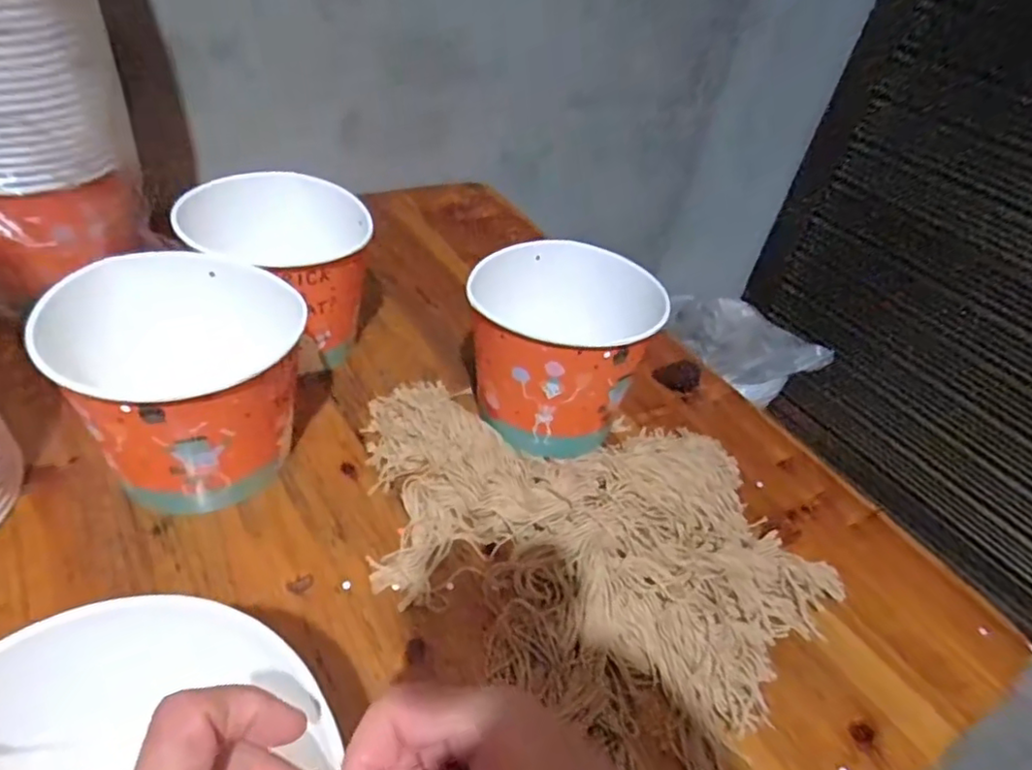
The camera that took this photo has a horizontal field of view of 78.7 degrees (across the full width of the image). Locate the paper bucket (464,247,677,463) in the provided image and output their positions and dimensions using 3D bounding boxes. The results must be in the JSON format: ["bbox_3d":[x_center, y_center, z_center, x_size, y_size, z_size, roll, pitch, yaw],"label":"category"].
[{"bbox_3d":[0.037,-0.026,0.559,0.149,0.135,0.137,7,40,-6],"label":"paper bucket"}]

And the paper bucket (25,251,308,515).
[{"bbox_3d":[-0.242,-0.003,0.471,0.158,0.139,0.149,7,40,-6],"label":"paper bucket"}]

